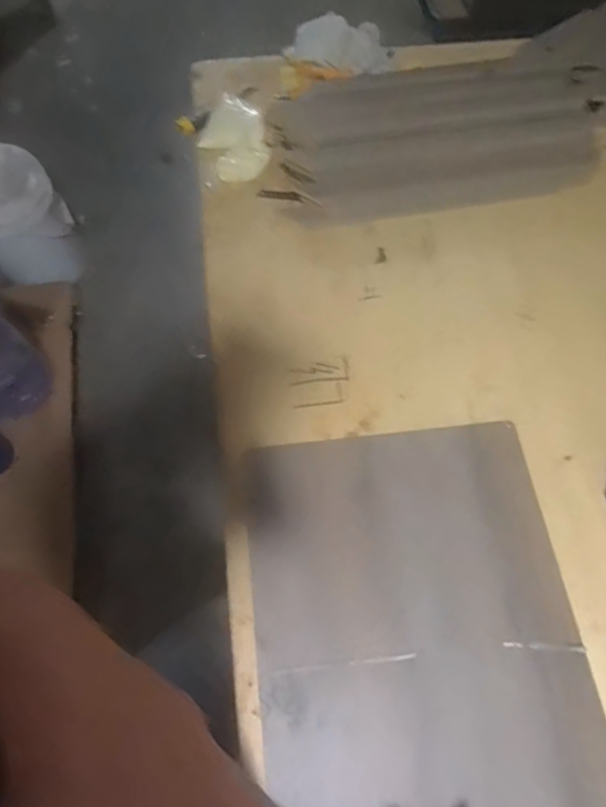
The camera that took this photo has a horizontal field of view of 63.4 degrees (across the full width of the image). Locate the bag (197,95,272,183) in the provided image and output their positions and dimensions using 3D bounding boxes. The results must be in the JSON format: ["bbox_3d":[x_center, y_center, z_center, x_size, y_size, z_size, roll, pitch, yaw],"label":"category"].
[{"bbox_3d":[-0.121,-0.462,0.852,0.109,0.032,0.166,-11,66,-7],"label":"bag"}]

